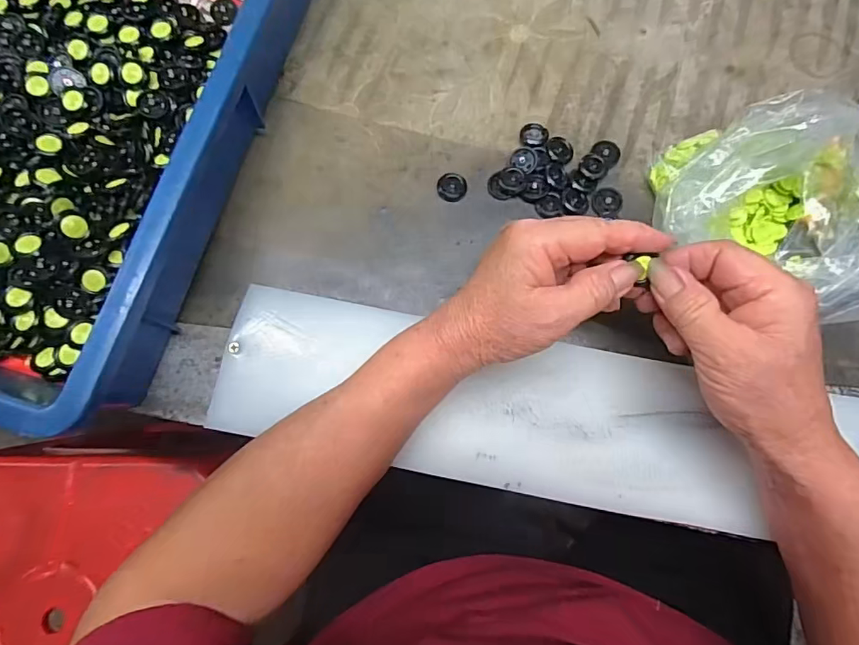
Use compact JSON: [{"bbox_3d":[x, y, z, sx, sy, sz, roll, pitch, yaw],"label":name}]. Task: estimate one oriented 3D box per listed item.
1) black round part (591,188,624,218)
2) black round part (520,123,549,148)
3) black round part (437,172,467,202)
[{"bbox_3d":[0.122,-0.082,0.340,0.020,0.005,0.020,0,79,1],"label":"black round part"},{"bbox_3d":[0.074,-0.131,0.349,0.019,0.006,0.019,0,79,1],"label":"black round part"},{"bbox_3d":[0.016,-0.093,0.341,0.020,0.006,0.018,0,79,1],"label":"black round part"}]

